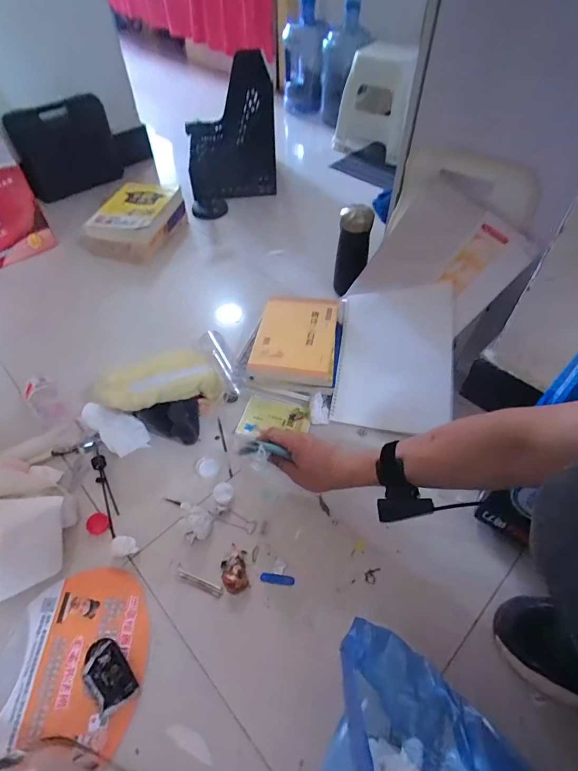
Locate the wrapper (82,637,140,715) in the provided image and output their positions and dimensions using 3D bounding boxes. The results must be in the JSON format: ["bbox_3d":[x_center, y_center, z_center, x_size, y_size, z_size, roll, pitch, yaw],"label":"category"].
[{"bbox_3d":[-0.220,0.348,0.488,0.047,0.009,0.078,-33,58,-23],"label":"wrapper"}]

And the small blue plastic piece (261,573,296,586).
[{"bbox_3d":[-0.016,0.270,0.563,0.048,0.004,0.012,6,51,6],"label":"small blue plastic piece"}]

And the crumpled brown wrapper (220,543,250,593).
[{"bbox_3d":[-0.076,0.253,0.562,0.035,0.021,0.063,-8,51,-5],"label":"crumpled brown wrapper"}]

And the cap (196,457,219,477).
[{"bbox_3d":[-0.132,0.135,0.658,0.031,0.012,0.032,0,51,1],"label":"cap"}]

